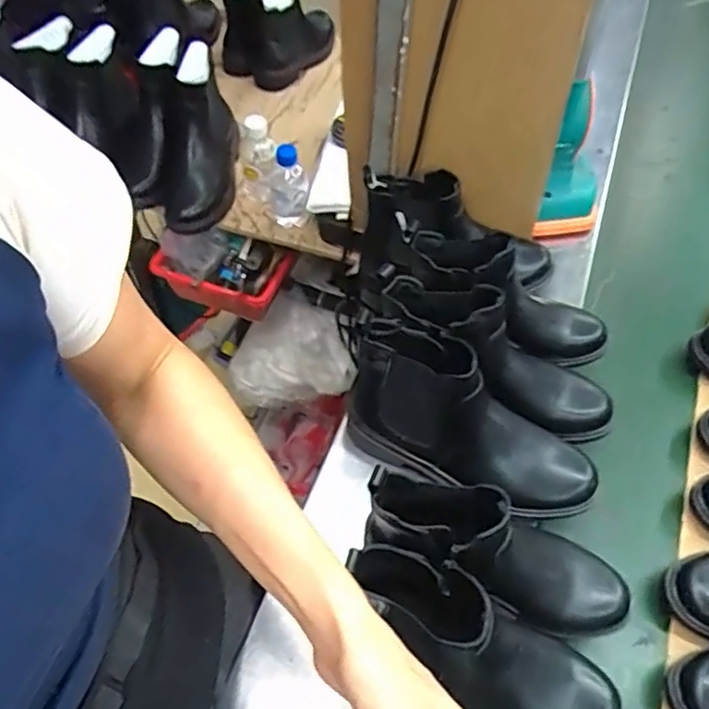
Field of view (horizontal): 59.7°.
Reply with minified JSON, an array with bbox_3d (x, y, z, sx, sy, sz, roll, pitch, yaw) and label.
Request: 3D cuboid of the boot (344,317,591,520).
[{"bbox_3d":[0.116,0.070,0.602,0.260,0.146,0.090,21,57,12],"label":"boot"}]

